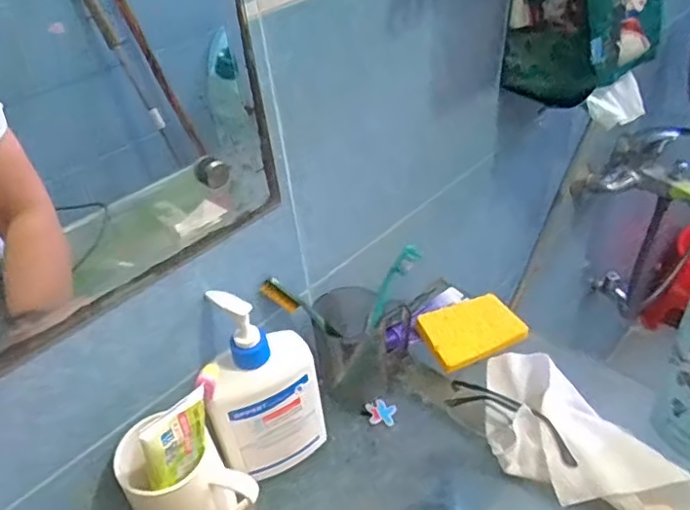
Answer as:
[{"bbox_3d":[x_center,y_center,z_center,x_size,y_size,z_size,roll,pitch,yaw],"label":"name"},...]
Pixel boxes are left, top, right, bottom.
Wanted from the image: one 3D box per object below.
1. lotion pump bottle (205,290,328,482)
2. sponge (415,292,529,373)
[{"bbox_3d":[-0.071,0.112,0.501,0.093,0.185,0.050,-25,42,-21],"label":"lotion pump bottle"},{"bbox_3d":[0.140,0.080,0.653,0.108,0.011,0.073,-17,48,-22],"label":"sponge"}]

